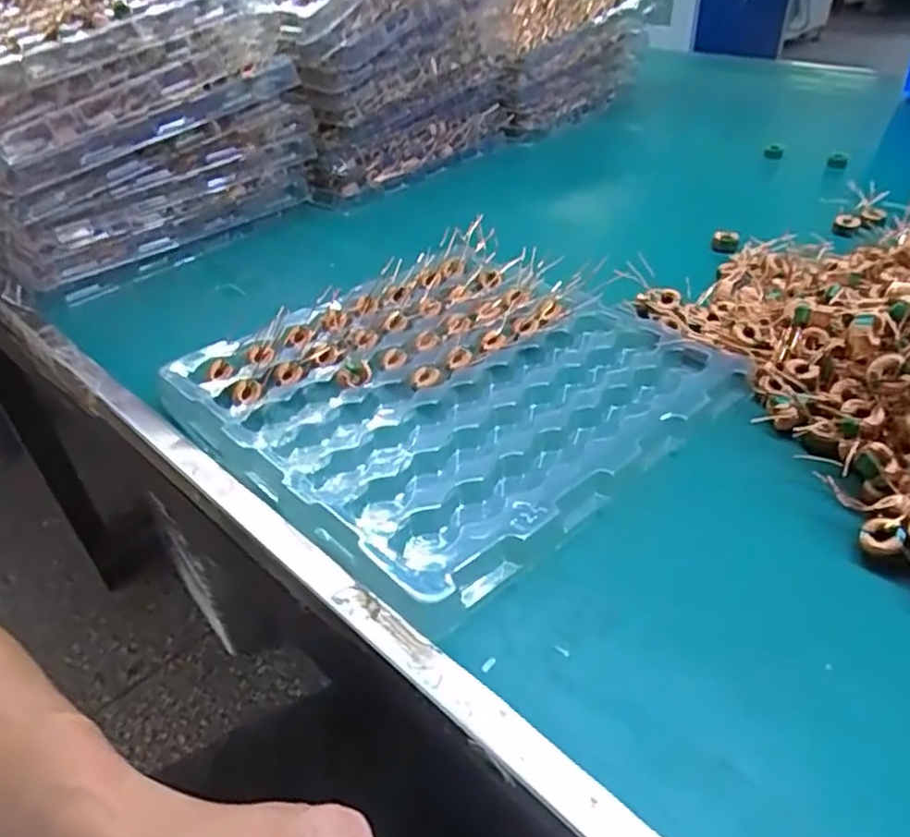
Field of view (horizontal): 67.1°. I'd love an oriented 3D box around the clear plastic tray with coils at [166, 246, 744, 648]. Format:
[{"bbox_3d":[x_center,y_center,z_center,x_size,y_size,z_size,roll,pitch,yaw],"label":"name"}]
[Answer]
[{"bbox_3d":[-0.002,-0.032,0.449,0.279,0.024,0.274,-33,47,-30],"label":"clear plastic tray with coils"}]

